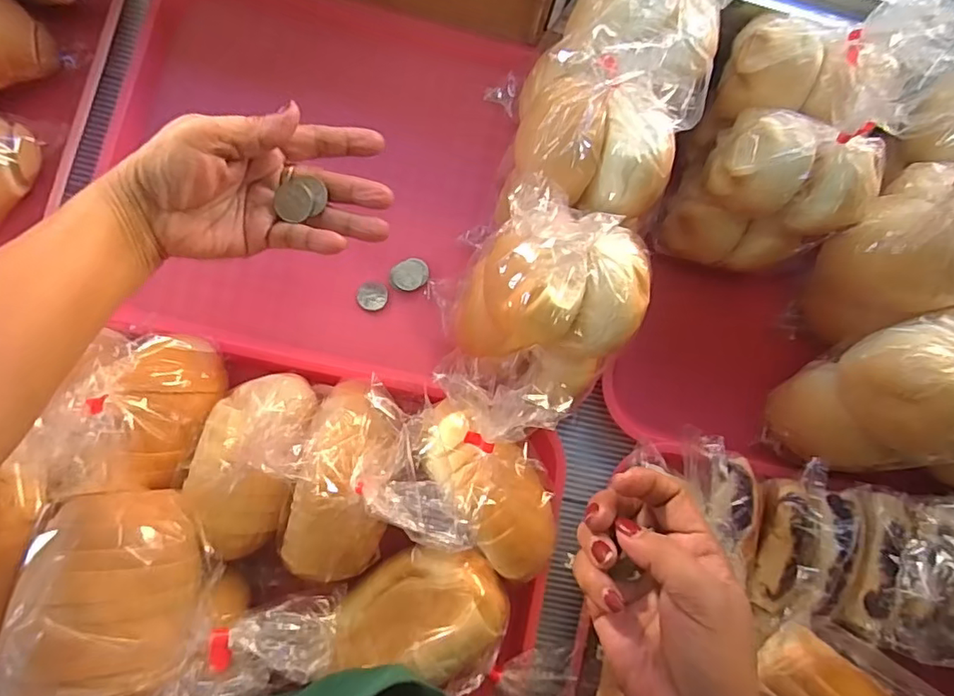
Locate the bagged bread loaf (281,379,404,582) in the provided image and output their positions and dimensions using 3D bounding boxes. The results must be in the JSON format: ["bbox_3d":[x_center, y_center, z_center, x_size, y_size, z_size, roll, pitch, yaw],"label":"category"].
[{"bbox_3d":[-0.084,0.090,0.352,0.061,0.049,0.130,14,82,-5],"label":"bagged bread loaf"}]

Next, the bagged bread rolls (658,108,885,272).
[{"bbox_3d":[0.215,-0.111,0.413,0.111,0.108,0.080,17,81,-4],"label":"bagged bread rolls"}]

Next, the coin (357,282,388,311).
[{"bbox_3d":[-0.084,-0.042,0.445,0.023,0.004,0.022,10,82,-5],"label":"coin"}]

